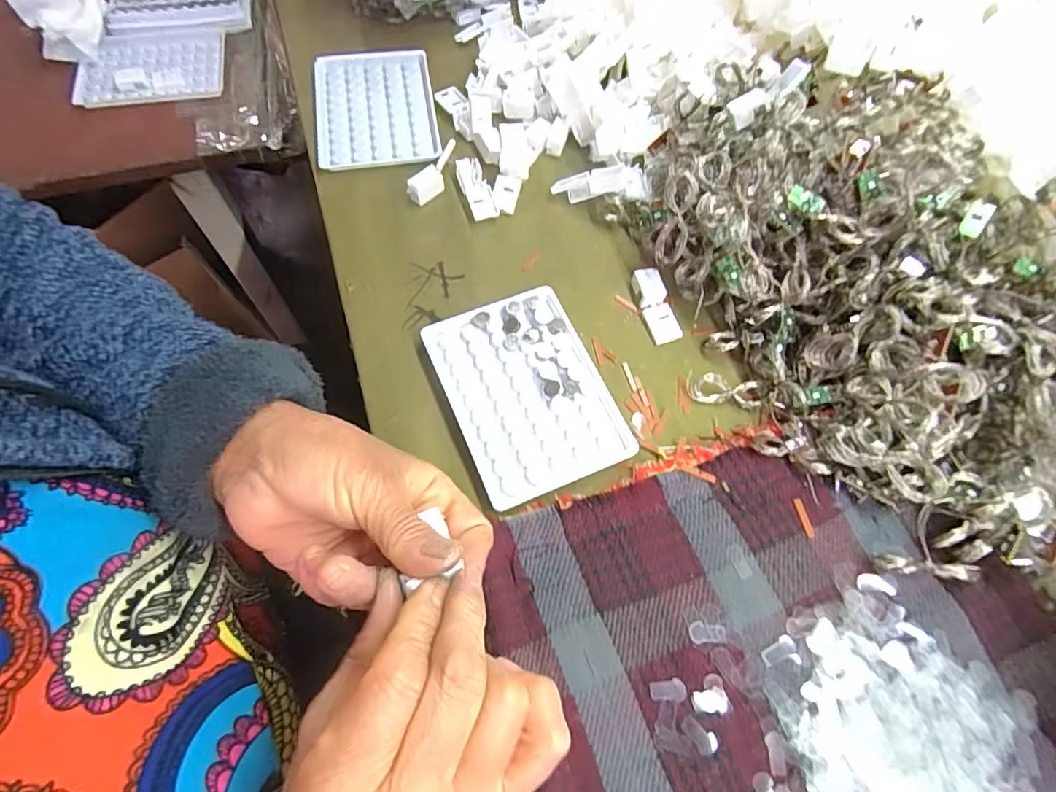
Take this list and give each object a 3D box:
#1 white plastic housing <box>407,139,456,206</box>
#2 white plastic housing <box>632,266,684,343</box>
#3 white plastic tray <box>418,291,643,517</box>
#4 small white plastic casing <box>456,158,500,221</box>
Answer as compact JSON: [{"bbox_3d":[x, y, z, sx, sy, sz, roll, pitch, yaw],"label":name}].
[{"bbox_3d":[-0.068,-0.166,0.401,0.012,0.019,0.051,34,69,12],"label":"white plastic housing"},{"bbox_3d":[0.089,-0.063,0.371,0.021,0.010,0.053,-14,67,-8],"label":"white plastic housing"},{"bbox_3d":[-0.002,-0.003,0.339,0.094,0.014,0.128,-21,69,-11],"label":"white plastic tray"},{"bbox_3d":[-0.039,-0.155,0.401,0.020,0.008,0.053,-15,68,-9],"label":"small white plastic casing"}]

